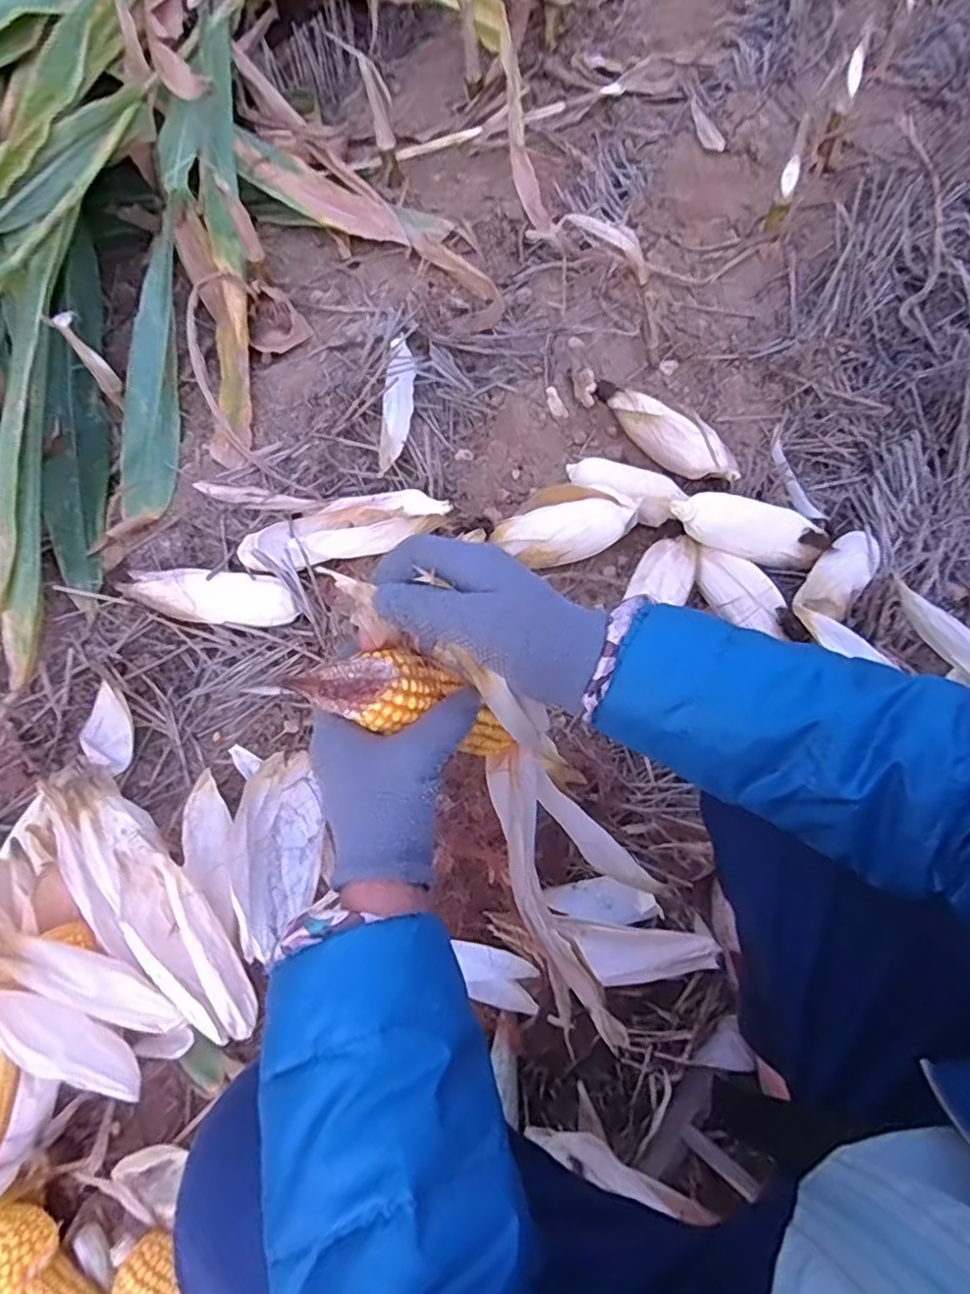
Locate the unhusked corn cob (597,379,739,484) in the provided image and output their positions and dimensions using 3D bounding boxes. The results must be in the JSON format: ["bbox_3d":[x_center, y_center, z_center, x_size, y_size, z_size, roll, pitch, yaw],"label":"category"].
[{"bbox_3d":[0.249,-0.310,0.893,0.058,0.052,0.260,-35,67,-12],"label":"unhusked corn cob"}]

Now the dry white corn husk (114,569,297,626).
[{"bbox_3d":[-0.339,-0.067,0.791,0.214,0.041,0.062,6,64,-8],"label":"dry white corn husk"}]

